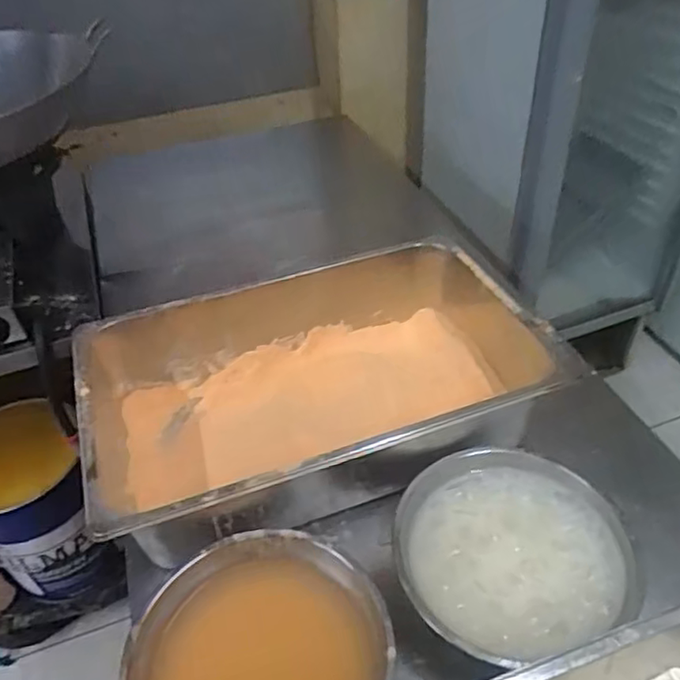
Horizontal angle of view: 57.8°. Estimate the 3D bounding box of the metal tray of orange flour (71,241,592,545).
[{"bbox_3d":[-0.031,0.082,0.788,0.530,0.210,0.314,-15,42,-13],"label":"metal tray of orange flour"}]

